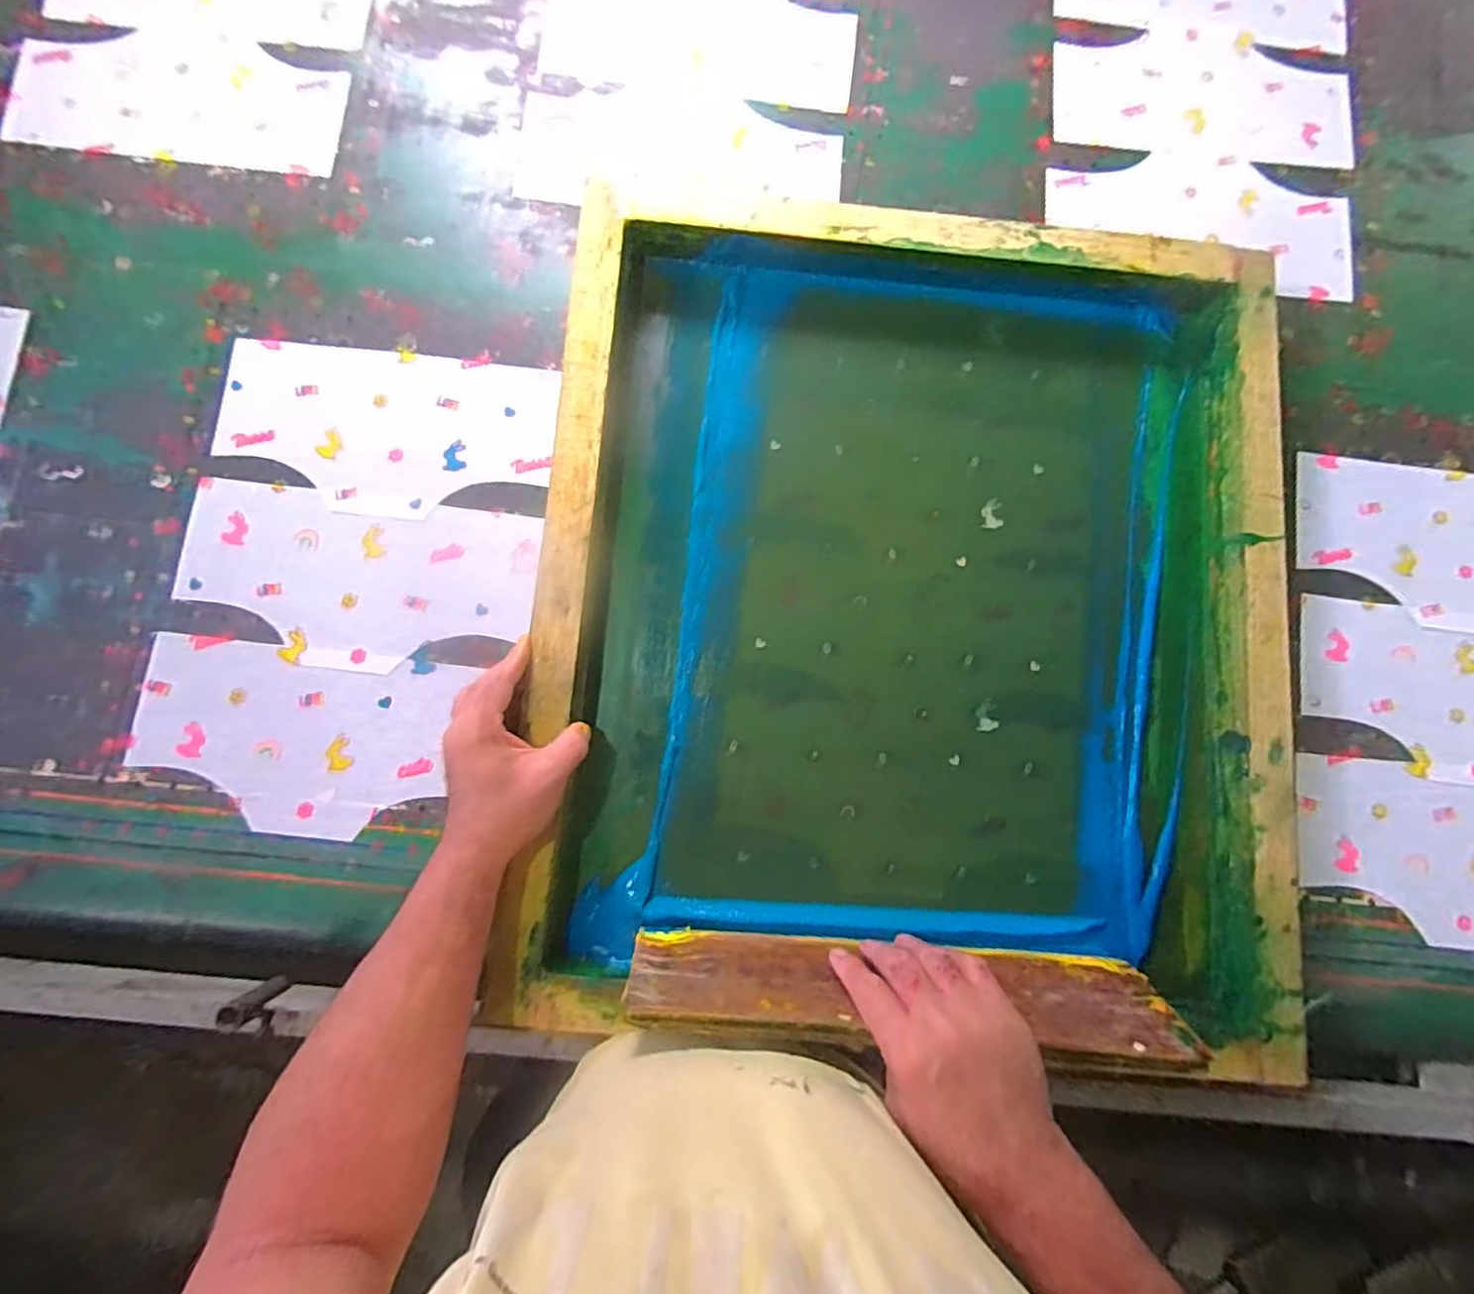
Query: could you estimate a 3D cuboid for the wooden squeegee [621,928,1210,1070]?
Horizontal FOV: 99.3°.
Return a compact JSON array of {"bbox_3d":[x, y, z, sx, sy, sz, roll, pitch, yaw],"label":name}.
[{"bbox_3d":[0.118,0.252,0.455,0.390,0.106,0.025,5,97,-1],"label":"wooden squeegee"}]

